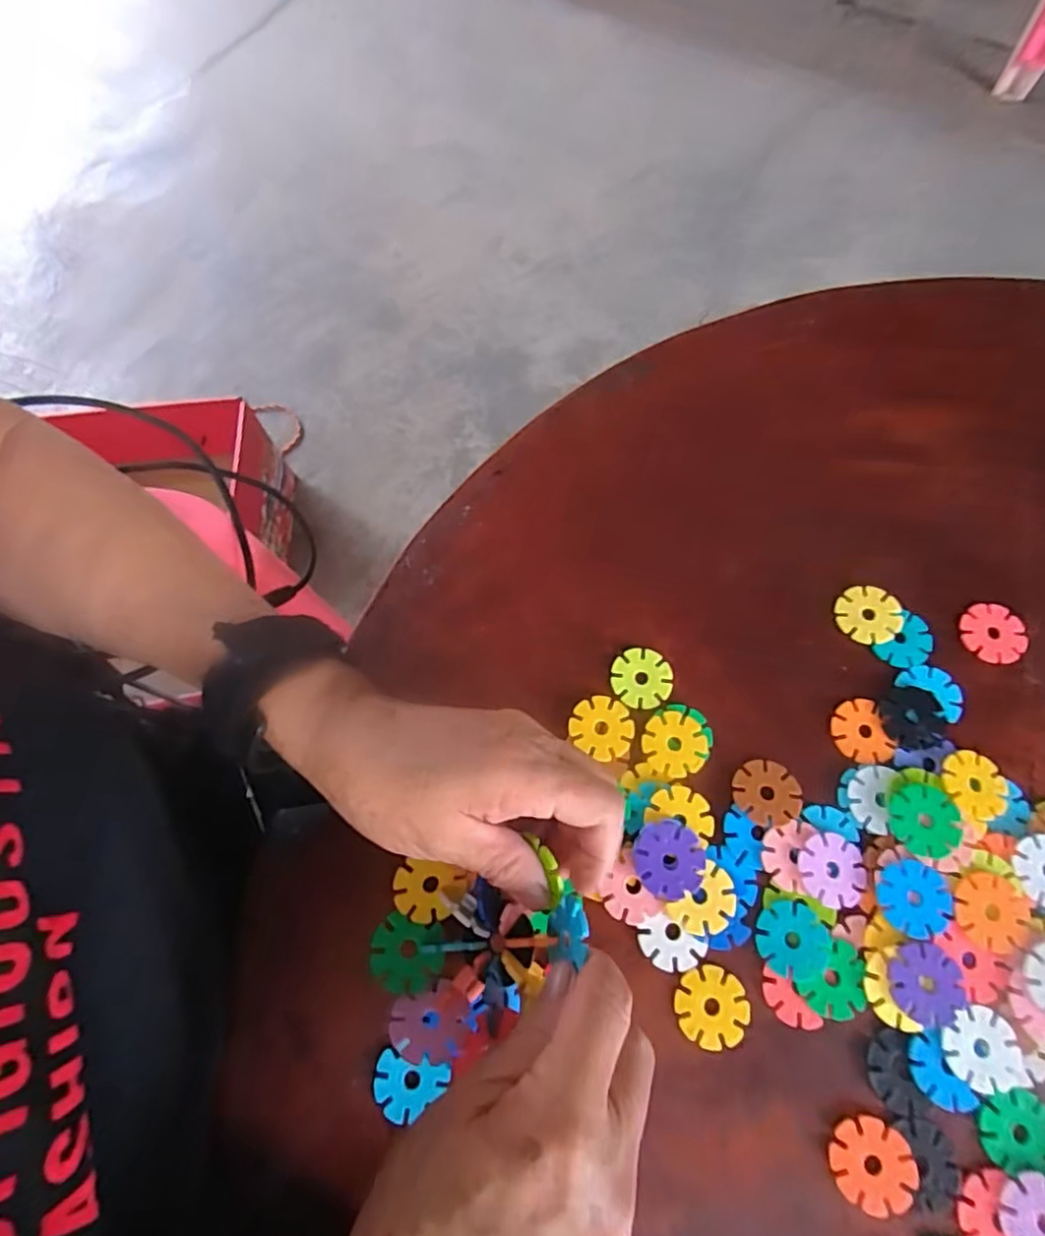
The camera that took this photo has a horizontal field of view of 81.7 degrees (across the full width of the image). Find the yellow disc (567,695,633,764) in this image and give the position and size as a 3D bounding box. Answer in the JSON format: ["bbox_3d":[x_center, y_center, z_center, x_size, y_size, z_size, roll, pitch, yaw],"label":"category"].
[{"bbox_3d":[0.040,0.055,0.305,0.032,0.004,0.030,-1,71,2],"label":"yellow disc"}]

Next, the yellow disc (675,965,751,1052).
[{"bbox_3d":[0.084,0.172,0.265,0.031,0.004,0.030,-1,71,2],"label":"yellow disc"}]

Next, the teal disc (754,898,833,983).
[{"bbox_3d":[0.121,0.145,0.271,0.033,0.004,0.031,-1,71,2],"label":"teal disc"}]

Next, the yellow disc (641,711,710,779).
[{"bbox_3d":[0.076,0.063,0.301,0.030,0.004,0.031,-1,71,2],"label":"yellow disc"}]

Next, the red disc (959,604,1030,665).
[{"bbox_3d":[0.247,0.007,0.315,0.032,0.004,0.031,-1,71,2],"label":"red disc"}]

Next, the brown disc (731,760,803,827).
[{"bbox_3d":[0.119,0.084,0.293,0.031,0.004,0.030,-1,71,2],"label":"brown disc"}]

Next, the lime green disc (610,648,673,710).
[{"bbox_3d":[0.062,0.031,0.314,0.030,0.004,0.029,-1,71,2],"label":"lime green disc"}]

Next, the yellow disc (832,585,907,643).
[{"bbox_3d":[0.183,-0.002,0.321,0.032,0.005,0.031,-1,71,2],"label":"yellow disc"}]

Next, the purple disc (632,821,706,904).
[{"bbox_3d":[0.068,0.111,0.278,0.032,0.004,0.032,0,74,-1],"label":"purple disc"}]

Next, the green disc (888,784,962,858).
[{"bbox_3d":[0.187,0.094,0.282,0.030,0.006,0.031,14,72,7],"label":"green disc"}]

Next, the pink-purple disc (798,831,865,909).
[{"bbox_3d":[0.143,0.116,0.278,0.030,0.004,0.031,-1,71,2],"label":"pink-purple disc"}]

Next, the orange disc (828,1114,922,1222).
[{"bbox_3d":[0.142,0.223,0.246,0.032,0.005,0.030,-1,71,2],"label":"orange disc"}]

